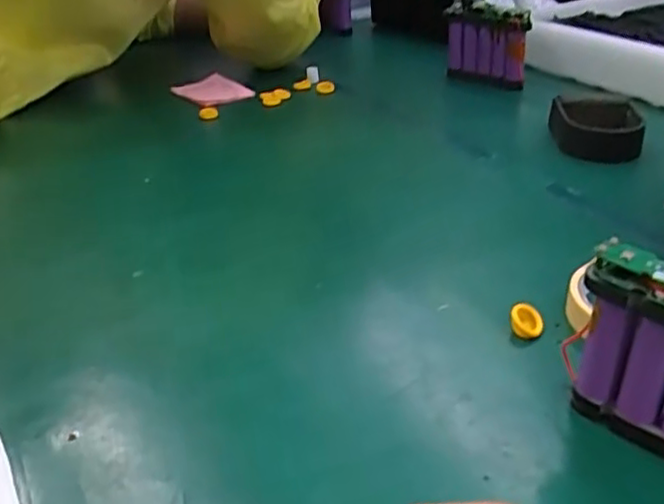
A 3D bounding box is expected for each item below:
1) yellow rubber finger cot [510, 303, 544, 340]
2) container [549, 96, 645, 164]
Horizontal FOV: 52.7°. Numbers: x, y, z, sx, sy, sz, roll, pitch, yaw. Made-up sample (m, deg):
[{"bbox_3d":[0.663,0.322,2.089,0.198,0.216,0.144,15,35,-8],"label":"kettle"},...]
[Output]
[{"bbox_3d":[0.119,0.042,0.411,0.019,0.013,0.019,6,32,13],"label":"yellow rubber finger cot"},{"bbox_3d":[0.262,-0.124,0.666,0.085,0.035,0.084,6,32,13],"label":"container"}]

